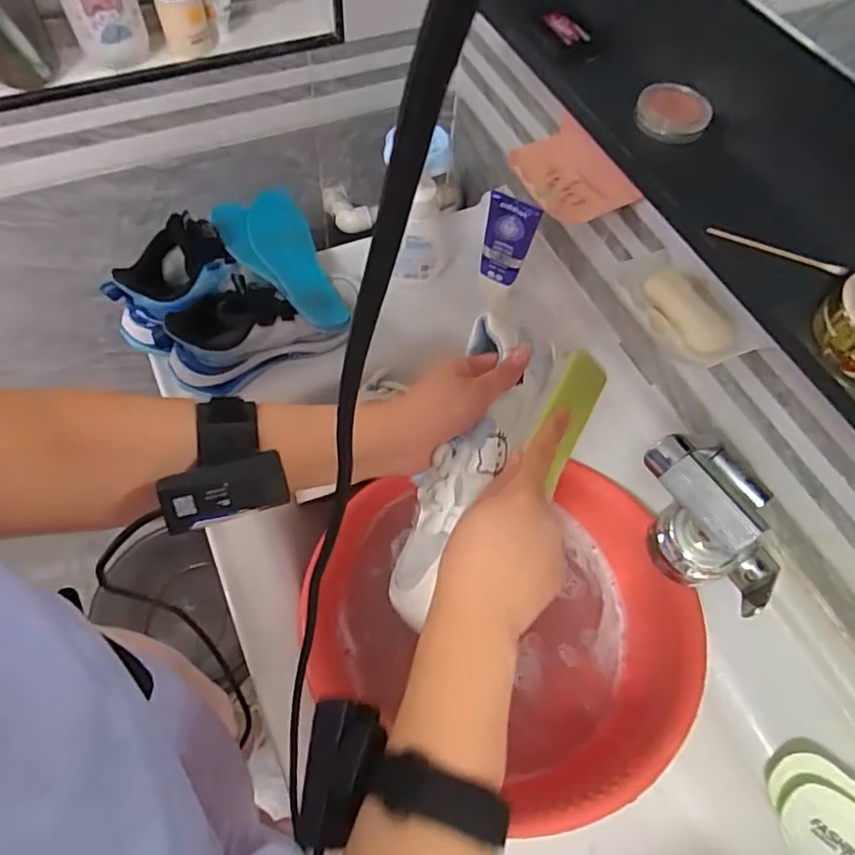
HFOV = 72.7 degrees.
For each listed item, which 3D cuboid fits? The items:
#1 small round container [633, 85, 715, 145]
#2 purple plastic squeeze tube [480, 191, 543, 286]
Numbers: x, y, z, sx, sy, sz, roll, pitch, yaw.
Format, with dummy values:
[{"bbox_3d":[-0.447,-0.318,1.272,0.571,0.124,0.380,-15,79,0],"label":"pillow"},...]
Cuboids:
[{"bbox_3d":[0.194,-0.249,0.459,0.056,0.016,0.056,2,62,-3],"label":"small round container"},{"bbox_3d":[0.090,-0.208,0.668,0.054,0.120,0.018,12,62,3],"label":"purple plastic squeeze tube"}]

